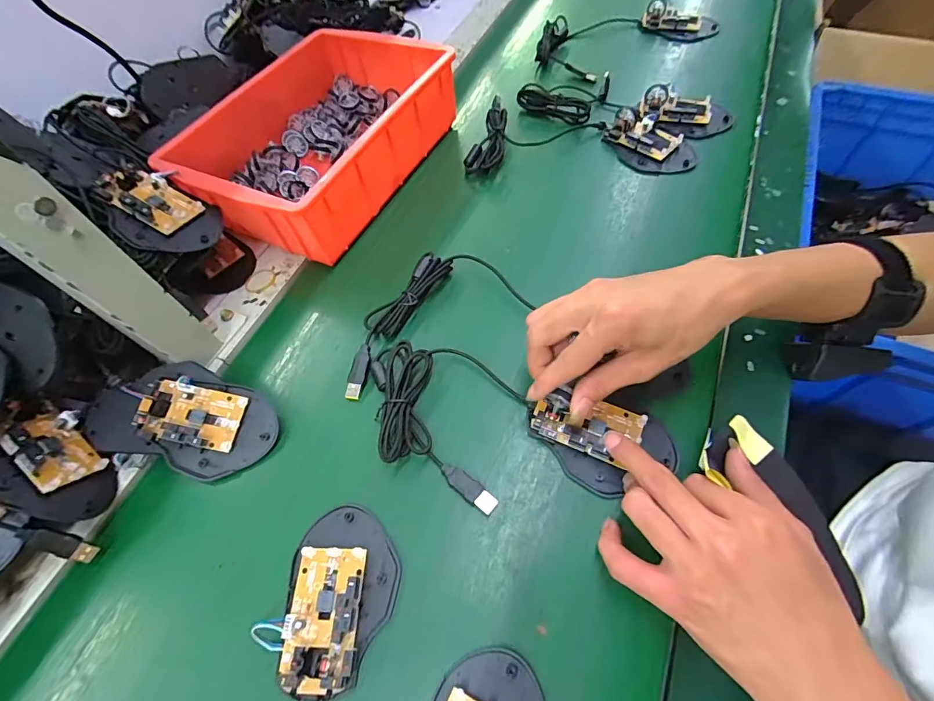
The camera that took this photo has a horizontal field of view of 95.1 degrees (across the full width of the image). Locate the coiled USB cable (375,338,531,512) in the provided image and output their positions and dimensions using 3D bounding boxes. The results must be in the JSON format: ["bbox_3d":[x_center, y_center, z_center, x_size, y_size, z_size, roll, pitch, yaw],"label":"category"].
[{"bbox_3d":[-0.024,0.045,0.338,0.137,0.020,0.106,21,63,16],"label":"coiled USB cable"}]

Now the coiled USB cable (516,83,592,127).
[{"bbox_3d":[0.107,-0.304,0.528,0.092,0.027,0.018,29,66,19],"label":"coiled USB cable"}]

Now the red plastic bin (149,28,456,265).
[{"bbox_3d":[-0.172,-0.243,0.489,0.217,0.087,0.287,25,64,17],"label":"red plastic bin"}]

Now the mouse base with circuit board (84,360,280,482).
[{"bbox_3d":[-0.225,0.052,0.339,0.139,0.017,0.078,17,74,0],"label":"mouse base with circuit board"}]

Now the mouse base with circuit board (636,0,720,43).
[{"bbox_3d":[0.303,-0.467,0.606,0.107,0.032,0.058,11,61,10],"label":"mouse base with circuit board"}]

